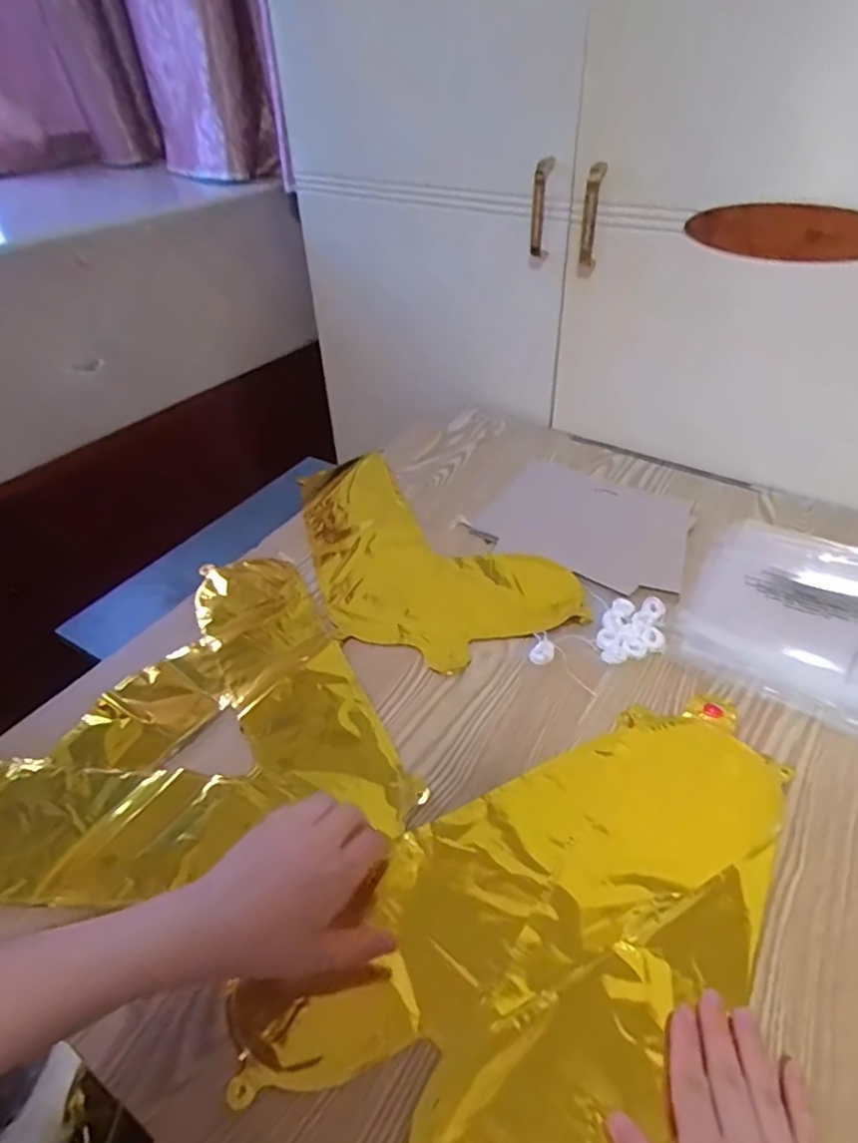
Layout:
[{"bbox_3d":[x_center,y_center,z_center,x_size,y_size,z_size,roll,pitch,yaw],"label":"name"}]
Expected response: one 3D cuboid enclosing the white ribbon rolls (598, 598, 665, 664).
[{"bbox_3d":[0.188,0.054,0.586,0.057,0.009,0.084,9,41,13],"label":"white ribbon rolls"}]

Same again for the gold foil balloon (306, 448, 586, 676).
[{"bbox_3d":[-0.023,-0.036,0.709,0.224,0.018,0.386,-18,42,-18],"label":"gold foil balloon"}]

